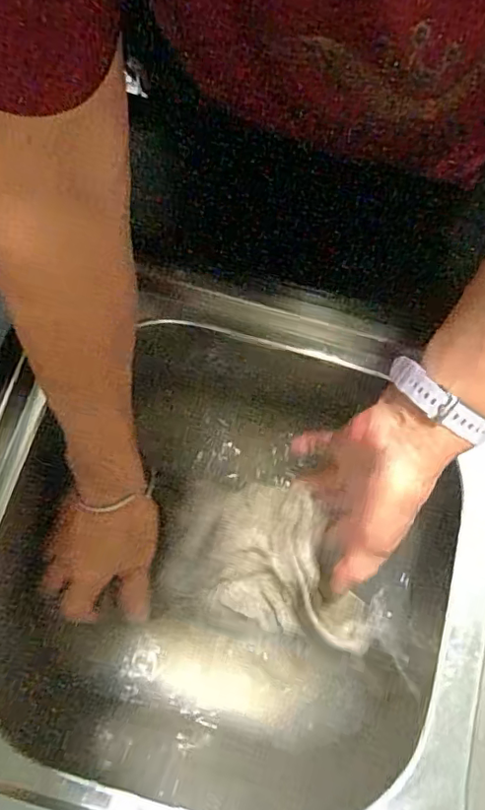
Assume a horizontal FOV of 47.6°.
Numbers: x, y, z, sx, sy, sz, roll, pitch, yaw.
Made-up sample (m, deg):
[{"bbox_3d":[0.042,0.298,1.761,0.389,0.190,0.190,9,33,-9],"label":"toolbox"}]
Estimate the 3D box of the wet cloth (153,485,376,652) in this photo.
[{"bbox_3d":[0.022,0.125,0.454,0.173,0.044,0.111,19,76,3],"label":"wet cloth"}]

